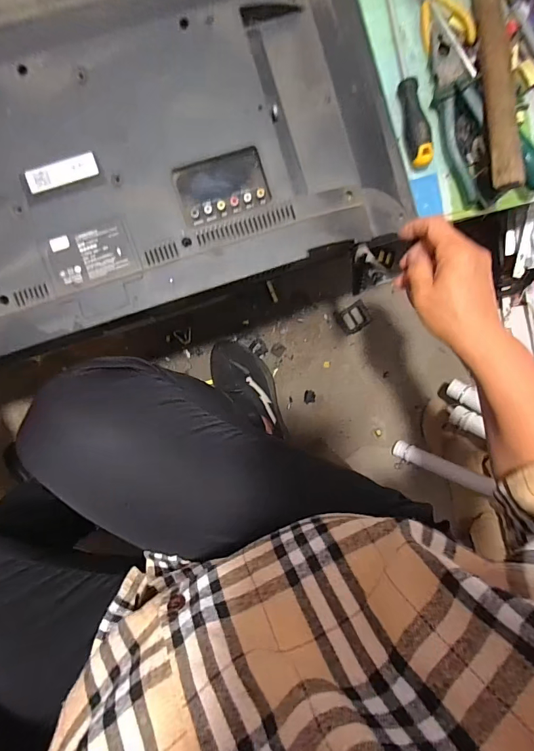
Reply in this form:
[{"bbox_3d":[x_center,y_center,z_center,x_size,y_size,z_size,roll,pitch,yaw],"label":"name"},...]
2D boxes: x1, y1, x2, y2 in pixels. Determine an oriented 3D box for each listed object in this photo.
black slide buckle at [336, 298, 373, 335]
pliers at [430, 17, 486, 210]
[{"bbox_3d":[0.174,-0.114,0.780,0.061,0.015,0.053,-31,96,-2],"label":"black slide buckle"},{"bbox_3d":[0.229,-0.305,0.463,0.050,0.033,0.199,-9,95,-4],"label":"pliers"}]

